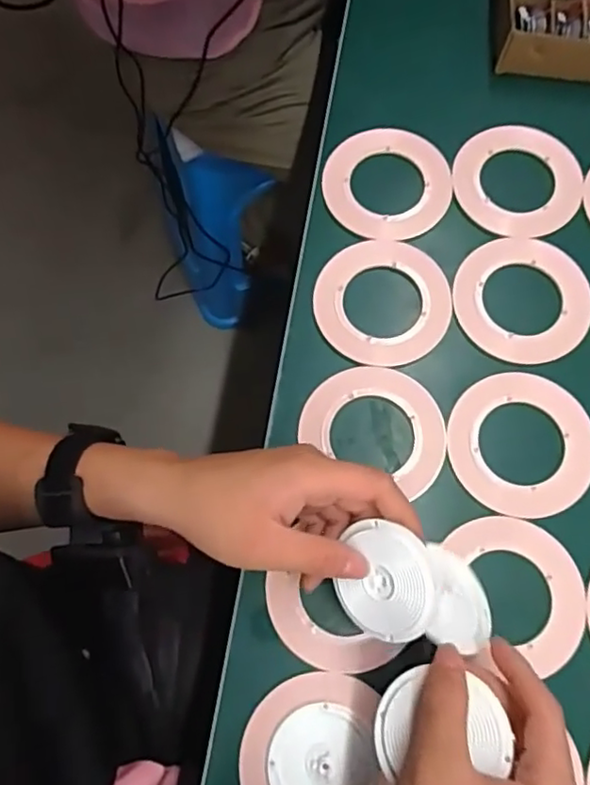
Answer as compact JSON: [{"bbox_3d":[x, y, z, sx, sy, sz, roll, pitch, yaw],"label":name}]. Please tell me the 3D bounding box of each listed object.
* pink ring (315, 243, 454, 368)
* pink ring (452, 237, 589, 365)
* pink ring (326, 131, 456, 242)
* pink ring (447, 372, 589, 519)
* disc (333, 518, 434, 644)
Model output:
[{"bbox_3d":[0.066,-0.069,0.467,0.100,0.004,0.101,0,73,0],"label":"pink ring"},{"bbox_3d":[0.172,-0.072,0.467,0.100,0.005,0.101,0,73,0],"label":"pink ring"},{"bbox_3d":[0.075,-0.168,0.494,0.098,0.006,0.098,0,73,0],"label":"pink ring"},{"bbox_3d":[0.159,0.035,0.433,0.099,0.004,0.099,-6,73,-2],"label":"pink ring"},{"bbox_3d":[0.051,0.108,0.350,0.054,0.004,0.063,18,96,26],"label":"disc"}]

